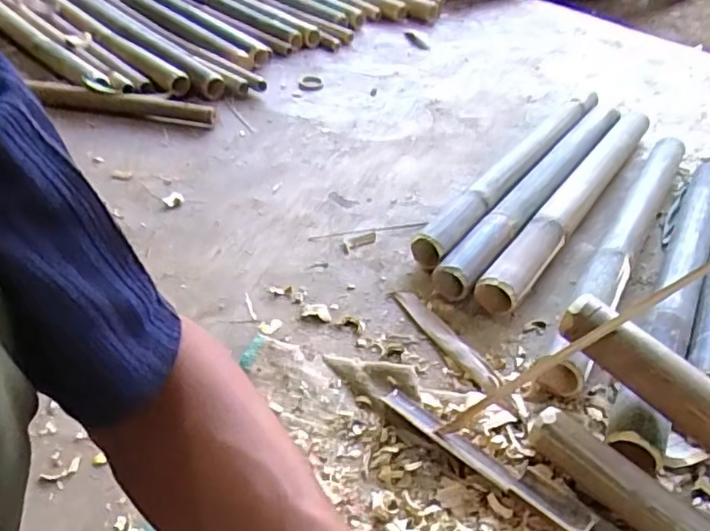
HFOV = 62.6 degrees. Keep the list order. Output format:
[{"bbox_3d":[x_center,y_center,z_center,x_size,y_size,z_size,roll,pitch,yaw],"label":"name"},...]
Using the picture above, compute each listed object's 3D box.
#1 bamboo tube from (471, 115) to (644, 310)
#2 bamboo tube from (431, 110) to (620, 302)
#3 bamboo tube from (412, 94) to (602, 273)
[{"bbox_3d":[0.364,-0.117,0.938,0.062,0.056,0.627,27,47,26],"label":"bamboo tube"},{"bbox_3d":[0.307,-0.118,0.945,0.053,0.059,0.587,29,48,28],"label":"bamboo tube"},{"bbox_3d":[0.283,-0.169,1.006,0.065,0.055,0.608,28,47,27],"label":"bamboo tube"}]

